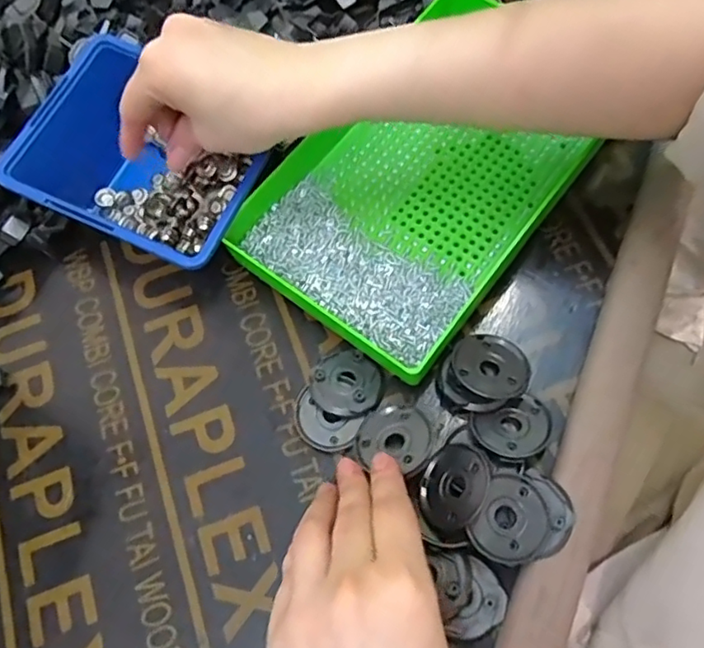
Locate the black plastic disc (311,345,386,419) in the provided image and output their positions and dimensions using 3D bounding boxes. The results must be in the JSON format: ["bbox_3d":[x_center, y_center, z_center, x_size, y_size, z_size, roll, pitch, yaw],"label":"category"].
[{"bbox_3d":[-0.002,0.033,0.339,0.041,0.006,0.039,-2,61,3],"label":"black plastic disc"}]

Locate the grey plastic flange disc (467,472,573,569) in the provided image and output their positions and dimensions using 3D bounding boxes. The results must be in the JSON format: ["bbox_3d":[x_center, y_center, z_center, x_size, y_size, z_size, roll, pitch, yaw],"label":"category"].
[{"bbox_3d":[0.087,0.099,0.301,0.043,0.016,0.049,28,75,11],"label":"grey plastic flange disc"}]

